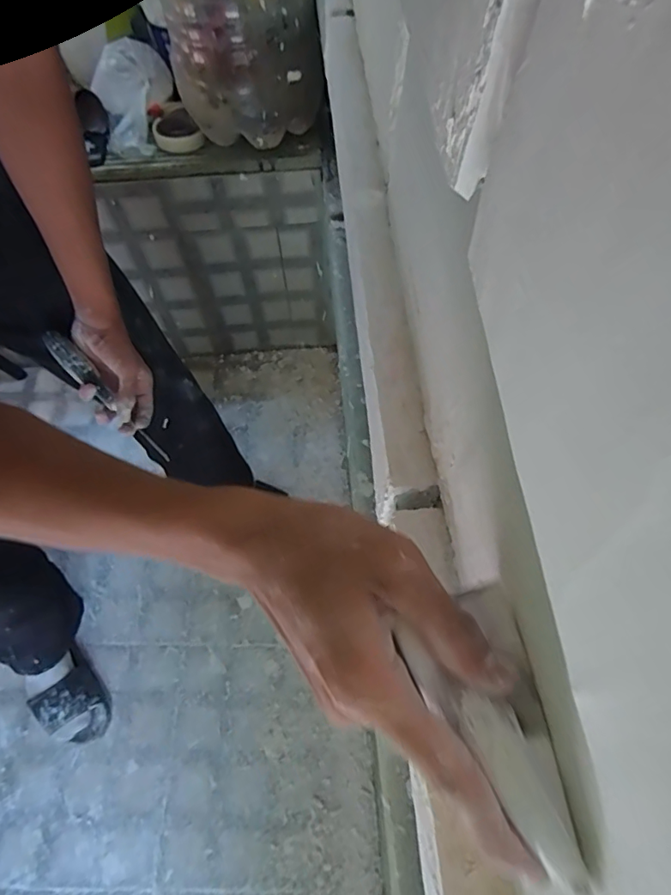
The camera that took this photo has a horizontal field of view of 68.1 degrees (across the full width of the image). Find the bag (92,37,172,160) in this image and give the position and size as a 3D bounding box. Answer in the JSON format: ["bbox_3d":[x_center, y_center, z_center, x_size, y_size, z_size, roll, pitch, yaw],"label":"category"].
[{"bbox_3d":[-0.361,-0.618,0.869,0.120,0.105,0.170,-2,63,0],"label":"bag"}]

